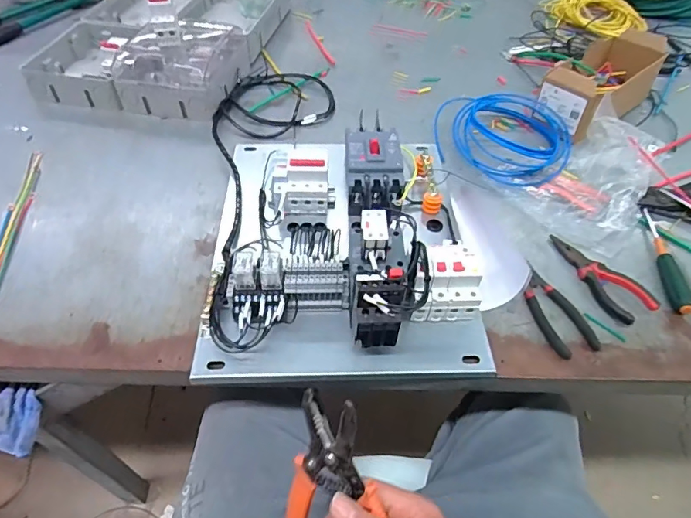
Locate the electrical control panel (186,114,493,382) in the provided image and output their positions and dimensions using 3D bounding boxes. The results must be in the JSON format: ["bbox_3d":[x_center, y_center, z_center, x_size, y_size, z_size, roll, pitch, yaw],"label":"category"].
[{"bbox_3d":[-0.005,-0.060,0.591,0.323,0.116,0.395,0,50,-1],"label":"electrical control panel"}]

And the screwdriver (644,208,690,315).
[{"bbox_3d":[0.418,0.000,0.613,0.022,0.023,0.170,8,50,6],"label":"screwdriver"}]

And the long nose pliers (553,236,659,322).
[{"bbox_3d":[0.317,0.017,0.595,0.053,0.020,0.148,-19,53,-16],"label":"long nose pliers"}]

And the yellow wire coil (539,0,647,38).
[{"bbox_3d":[0.576,-0.576,1.083,0.218,0.035,0.198,-23,54,-19],"label":"yellow wire coil"}]

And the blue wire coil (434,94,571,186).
[{"bbox_3d":[0.255,-0.209,0.769,0.208,0.048,0.210,1,50,-1],"label":"blue wire coil"}]

